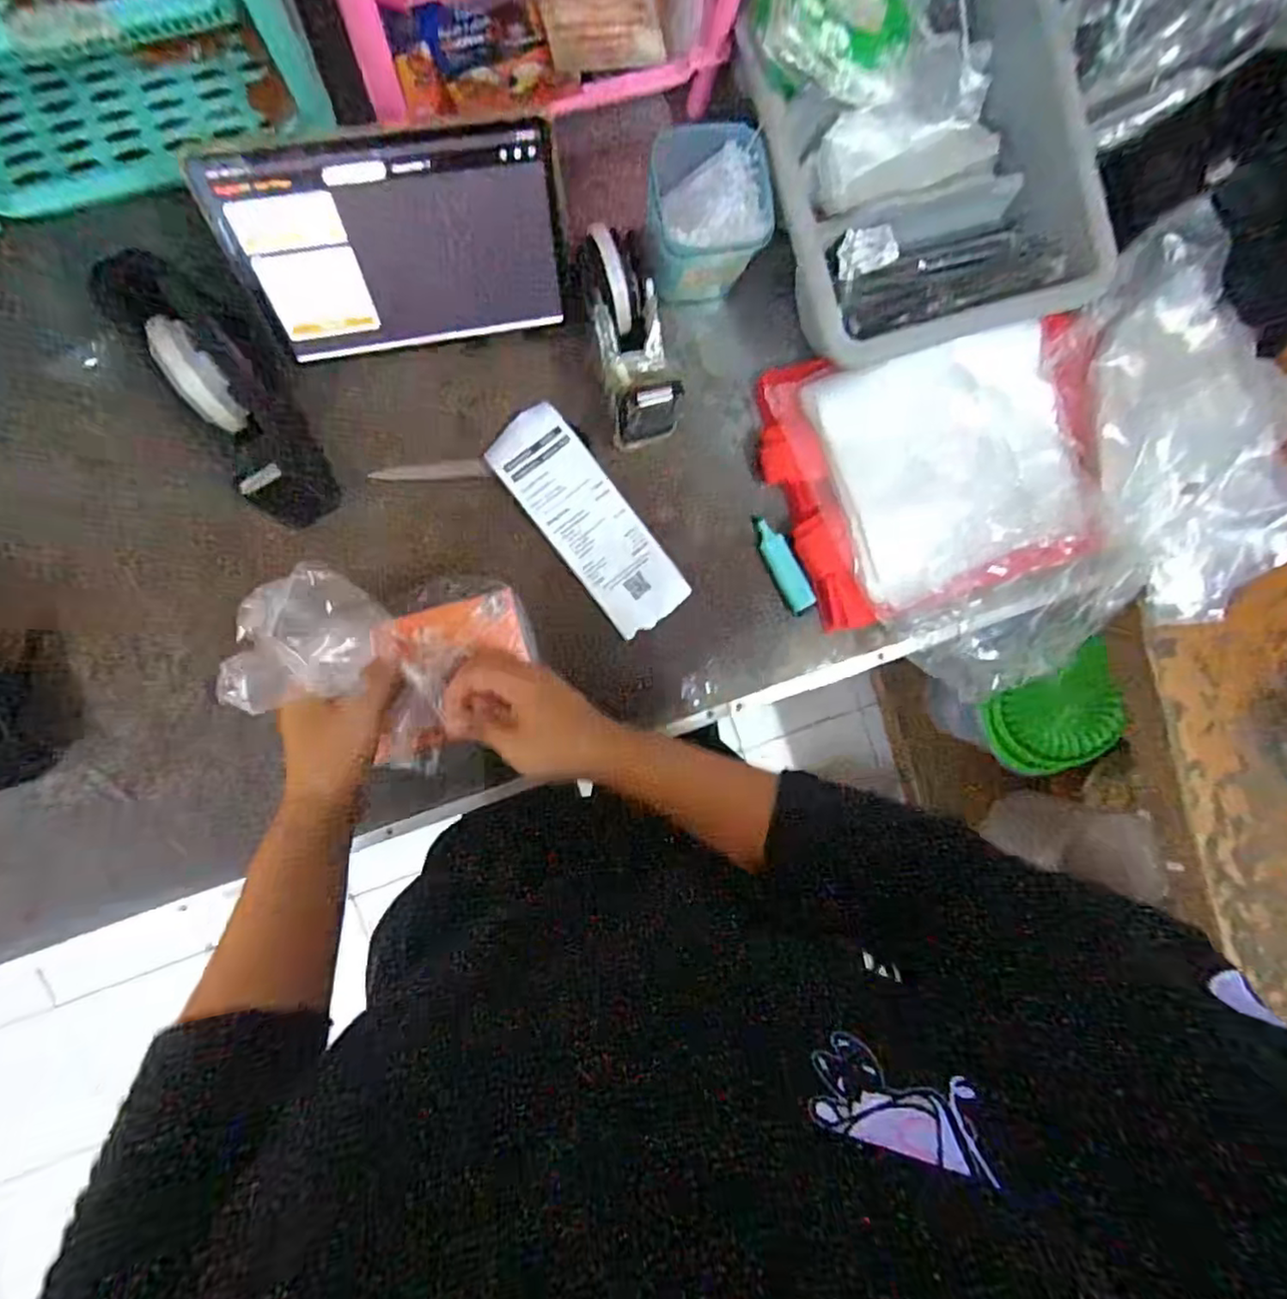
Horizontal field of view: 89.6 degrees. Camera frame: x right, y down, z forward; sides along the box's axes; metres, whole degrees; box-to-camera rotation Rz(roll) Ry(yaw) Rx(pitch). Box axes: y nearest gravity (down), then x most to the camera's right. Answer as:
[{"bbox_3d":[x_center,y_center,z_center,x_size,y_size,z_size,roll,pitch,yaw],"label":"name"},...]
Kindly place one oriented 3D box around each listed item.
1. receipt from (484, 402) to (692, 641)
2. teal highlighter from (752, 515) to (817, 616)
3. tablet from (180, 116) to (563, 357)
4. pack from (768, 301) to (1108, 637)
[{"bbox_3d":[-0.051,-0.120,0.605,0.078,0.012,0.224,-38,97,-5],"label":"receipt"},{"bbox_3d":[0.136,-0.084,0.631,0.028,0.010,0.101,-27,96,-6],"label":"teal highlighter"},{"bbox_3d":[-0.185,-0.315,0.511,0.241,0.149,0.008,-13,57,-7],"label":"tablet"},{"bbox_3d":[0.298,-0.173,0.629,0.337,0.052,0.245,-13,94,-7],"label":"pack"}]

